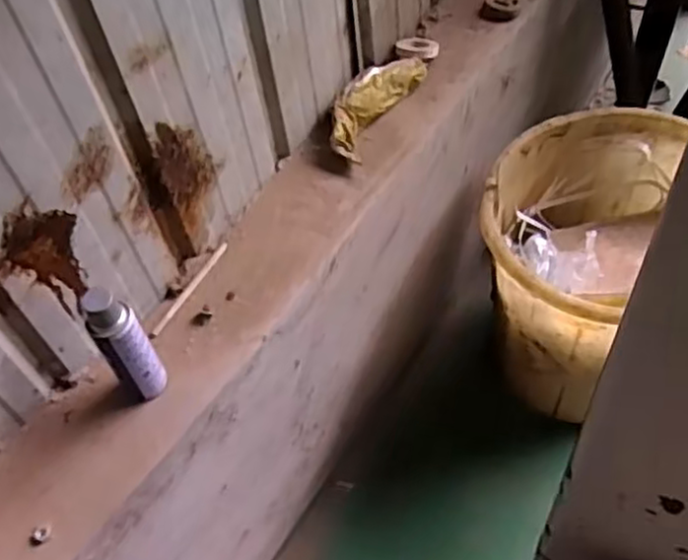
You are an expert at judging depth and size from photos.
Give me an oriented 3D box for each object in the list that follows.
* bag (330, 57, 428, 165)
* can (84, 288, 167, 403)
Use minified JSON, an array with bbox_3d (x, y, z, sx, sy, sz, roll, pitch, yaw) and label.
[{"bbox_3d":[0.042,-0.269,1.112,0.078,0.058,0.212,25,60,21],"label":"bag"},{"bbox_3d":[-0.247,0.075,0.825,0.050,0.186,0.051,-2,54,3],"label":"can"}]

